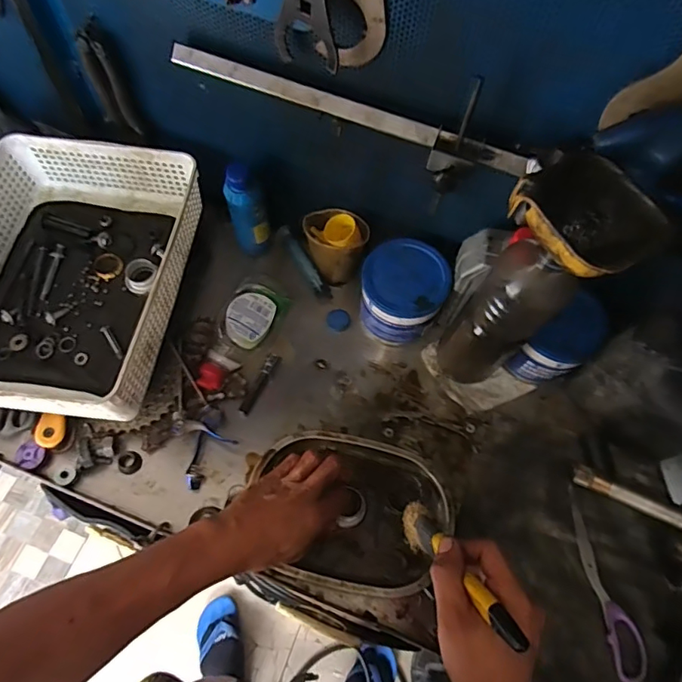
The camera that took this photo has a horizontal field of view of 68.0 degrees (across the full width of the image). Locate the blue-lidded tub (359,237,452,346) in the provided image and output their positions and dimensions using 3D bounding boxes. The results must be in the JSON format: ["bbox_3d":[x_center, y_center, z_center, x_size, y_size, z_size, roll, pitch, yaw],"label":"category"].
[{"bbox_3d":[0.075,-0.054,0.637,0.100,0.113,0.097,1,64,-2],"label":"blue-lidded tub"}]

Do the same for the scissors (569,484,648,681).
[{"bbox_3d":[0.287,0.256,0.547,0.035,0.012,0.190,-4,64,-4],"label":"scissors"}]

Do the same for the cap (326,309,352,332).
[{"bbox_3d":[-0.004,-0.027,0.677,0.031,0.018,0.031,1,64,-2],"label":"cap"}]

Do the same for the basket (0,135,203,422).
[{"bbox_3d":[-0.321,-0.078,0.598,0.246,0.084,0.329,8,64,1],"label":"basket"}]

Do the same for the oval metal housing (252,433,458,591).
[{"bbox_3d":[0.016,0.186,0.554,0.202,0.034,0.155,11,64,3],"label":"oval metal housing"}]

